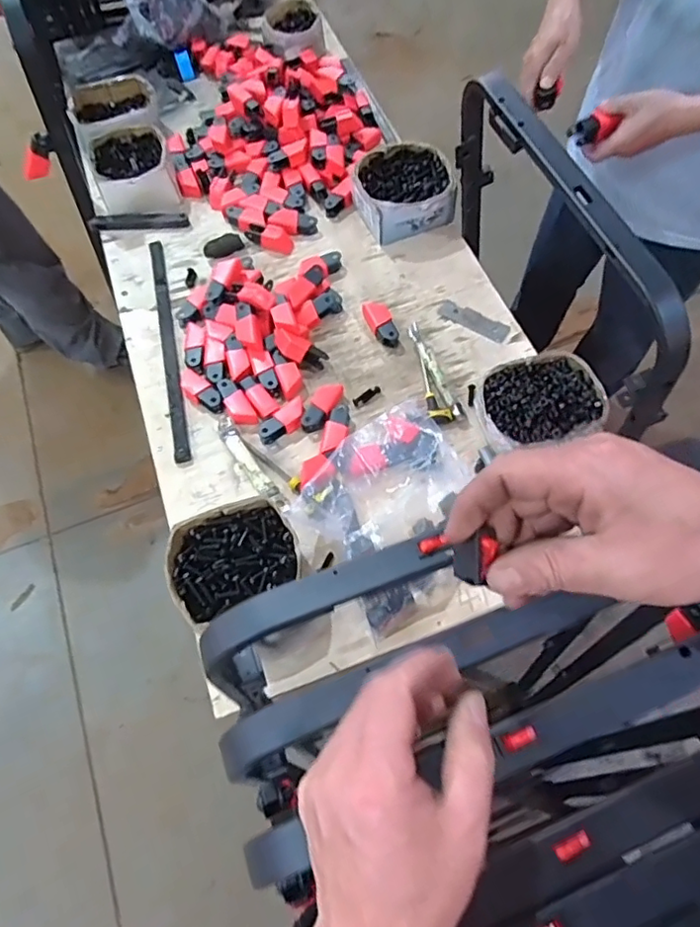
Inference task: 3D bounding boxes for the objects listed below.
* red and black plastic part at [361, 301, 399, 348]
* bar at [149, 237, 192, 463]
[{"bbox_3d":[0.051,-0.230,0.923,0.041,0.025,0.088,-16,65,-6],"label":"red and black plastic part"},{"bbox_3d":[-0.295,-0.199,0.931,0.024,0.017,0.446,-13,65,-5],"label":"bar"}]

